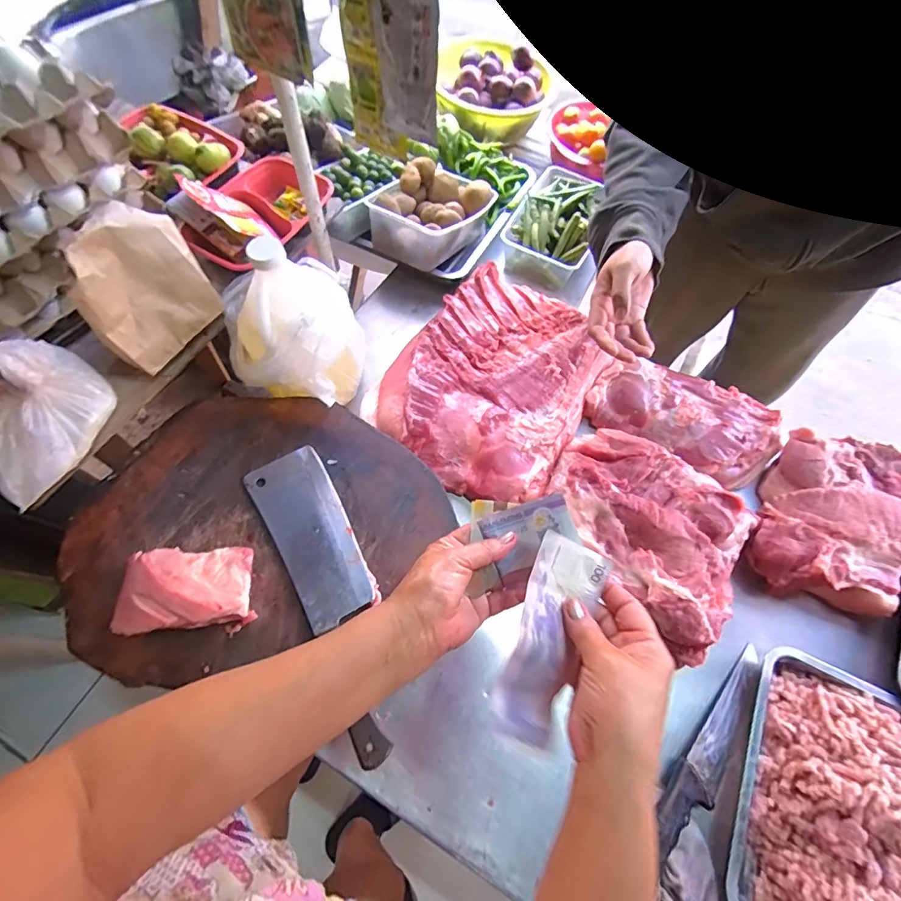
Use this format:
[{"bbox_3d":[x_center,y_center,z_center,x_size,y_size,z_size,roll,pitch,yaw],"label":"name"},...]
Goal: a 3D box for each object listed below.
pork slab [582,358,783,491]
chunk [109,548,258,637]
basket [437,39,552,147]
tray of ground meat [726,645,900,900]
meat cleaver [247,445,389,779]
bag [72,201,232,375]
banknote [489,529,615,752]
[{"bbox_3d":[0.374,-0.060,0.725,0.285,0.038,0.157,27,68,9],"label":"pork slab"},{"bbox_3d":[-0.289,0.150,0.489,0.141,0.066,0.090,2,67,-2],"label":"chunk"},{"bbox_3d":[0.097,-0.800,1.014,0.252,0.097,0.280,4,67,-1],"label":"basket"},{"bbox_3d":[0.467,0.419,0.501,0.254,0.065,0.303,26,68,8],"label":"tray of ground meat"},{"bbox_3d":[-0.135,0.152,0.522,0.091,0.027,0.355,-28,71,-14],"label":"meat cleaver"},{"bbox_3d":[-0.349,-0.188,0.523,0.027,0.155,0.148,17,64,23],"label":"bag"},{"bbox_3d":[0.077,0.144,0.347,0.061,0.012,0.148,29,72,-18],"label":"banknote"}]

